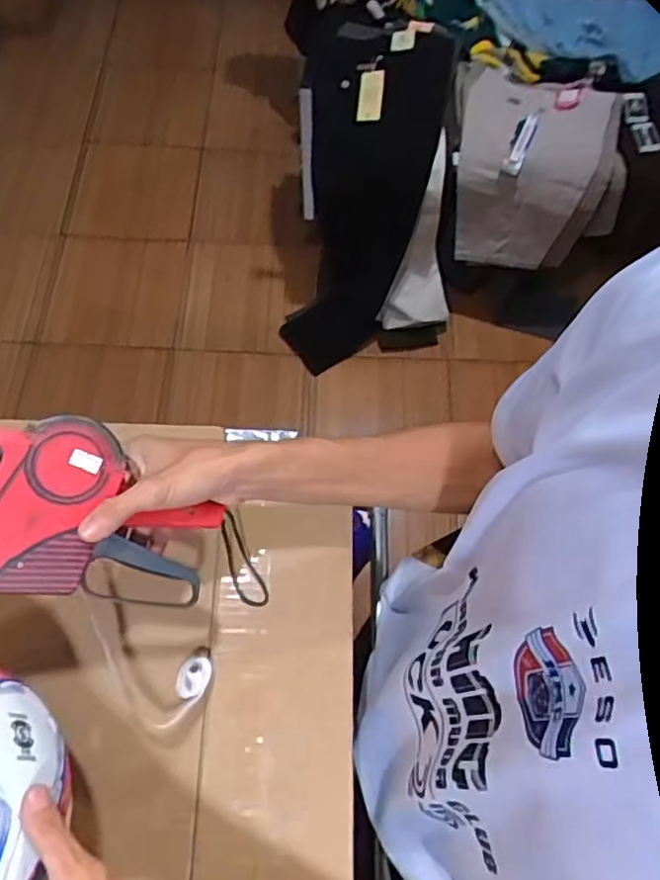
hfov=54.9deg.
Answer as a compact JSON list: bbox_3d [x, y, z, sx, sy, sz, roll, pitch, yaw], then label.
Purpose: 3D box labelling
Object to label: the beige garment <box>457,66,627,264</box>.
[{"bbox_3d":[0.512,-0.695,1.626,0.390,0.303,0.353,7,65,1],"label":"beige garment"}]

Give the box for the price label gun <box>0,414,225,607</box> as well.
[{"bbox_3d":[-0.203,0.055,0.498,0.211,0.052,0.130,8,77,-19],"label":"price label gun"}]

